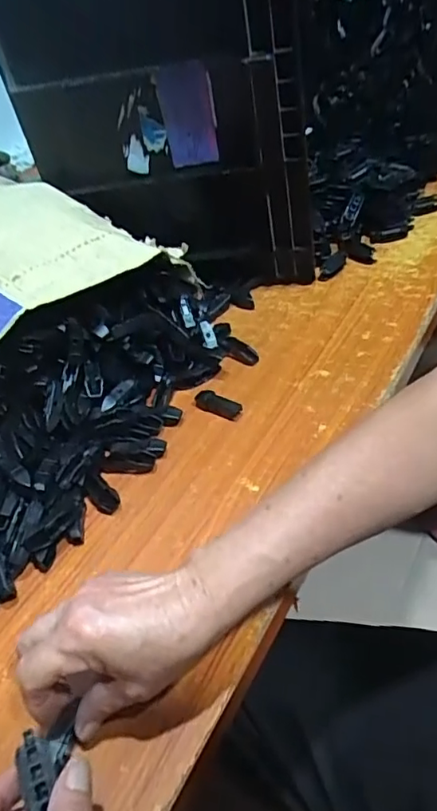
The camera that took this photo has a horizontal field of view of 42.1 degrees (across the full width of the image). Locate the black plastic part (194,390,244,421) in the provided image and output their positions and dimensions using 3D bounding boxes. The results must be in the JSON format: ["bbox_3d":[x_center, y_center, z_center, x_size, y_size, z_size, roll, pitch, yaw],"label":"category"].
[{"bbox_3d":[-0.001,-0.002,0.571,0.053,0.010,0.020,20,52,31],"label":"black plastic part"}]

